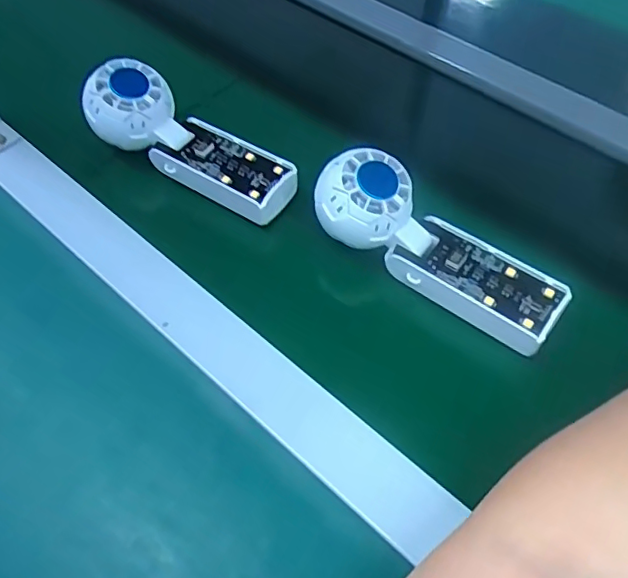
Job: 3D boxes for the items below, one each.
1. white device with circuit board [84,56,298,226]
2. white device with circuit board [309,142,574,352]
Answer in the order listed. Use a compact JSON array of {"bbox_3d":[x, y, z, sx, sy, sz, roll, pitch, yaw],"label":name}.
[{"bbox_3d":[-0.087,-0.107,0.410,0.156,0.058,0.059,26,59,18],"label":"white device with circuit board"},{"bbox_3d":[0.076,-0.027,0.362,0.164,0.035,0.051,37,63,9],"label":"white device with circuit board"}]

